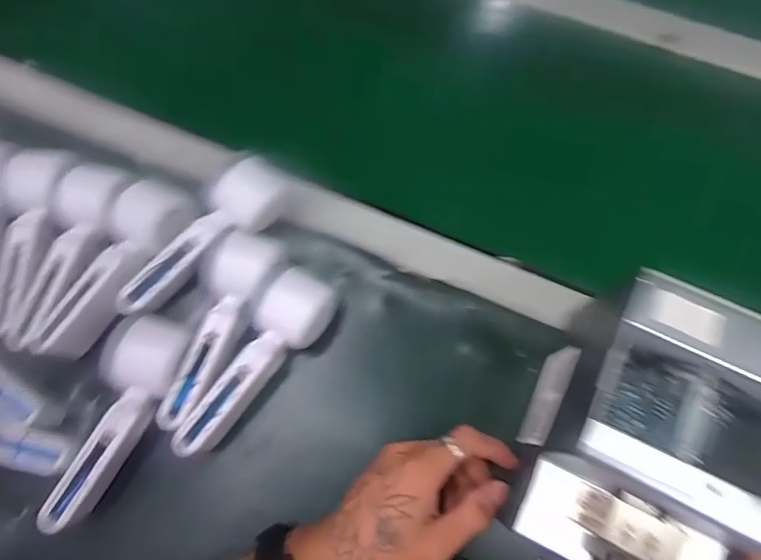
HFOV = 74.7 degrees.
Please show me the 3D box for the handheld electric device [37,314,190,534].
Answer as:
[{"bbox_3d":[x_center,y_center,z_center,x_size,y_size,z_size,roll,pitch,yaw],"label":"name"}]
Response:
[{"bbox_3d":[-0.214,0.111,0.399,0.055,0.044,0.170,25,74,10],"label":"handheld electric device"}]

